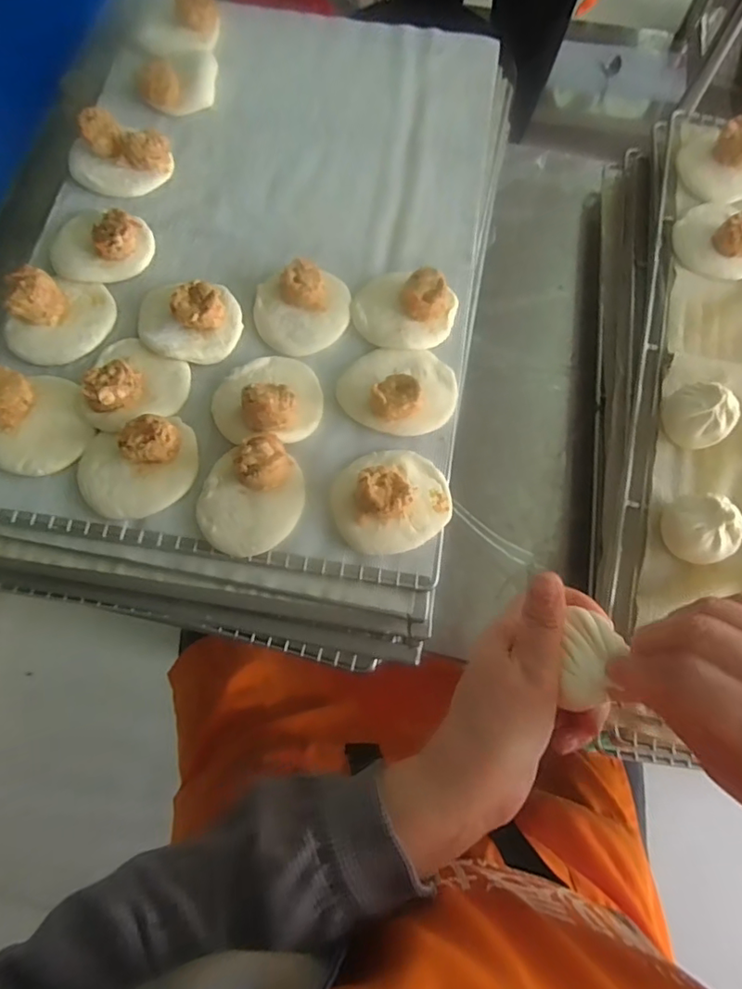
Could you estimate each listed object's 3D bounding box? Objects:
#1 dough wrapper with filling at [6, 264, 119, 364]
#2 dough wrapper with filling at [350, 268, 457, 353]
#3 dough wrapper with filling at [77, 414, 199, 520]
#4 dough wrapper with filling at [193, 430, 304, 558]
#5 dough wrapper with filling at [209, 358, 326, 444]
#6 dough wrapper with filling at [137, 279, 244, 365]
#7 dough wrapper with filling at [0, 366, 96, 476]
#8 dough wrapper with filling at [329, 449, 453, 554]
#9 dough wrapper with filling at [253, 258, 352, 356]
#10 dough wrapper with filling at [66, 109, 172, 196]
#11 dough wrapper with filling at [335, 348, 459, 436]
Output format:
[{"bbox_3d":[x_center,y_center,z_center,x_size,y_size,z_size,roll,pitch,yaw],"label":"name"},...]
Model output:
[{"bbox_3d":[-0.261,-0.150,0.448,0.073,0.038,0.090,39,75,11],"label":"dough wrapper with filling"},{"bbox_3d":[0.028,-0.158,0.460,0.086,0.027,0.065,11,72,3],"label":"dough wrapper with filling"},{"bbox_3d":[-0.178,-0.023,0.408,0.088,0.031,0.071,-14,73,-5],"label":"dough wrapper with filling"},{"bbox_3d":[-0.090,0.000,0.405,0.084,0.030,0.075,-43,77,-13],"label":"dough wrapper with filling"},{"bbox_3d":[-0.084,-0.080,0.430,0.085,0.034,0.077,-6,72,-3],"label":"dough wrapper with filling"},{"bbox_3d":[-0.154,-0.148,0.453,0.084,0.029,0.072,-2,72,-2],"label":"dough wrapper with filling"},{"bbox_3d":[-0.261,-0.057,0.414,0.080,0.034,0.076,5,72,1],"label":"dough wrapper with filling"},{"bbox_3d":[0.016,0.001,0.406,0.087,0.030,0.078,-15,73,-6],"label":"dough wrapper with filling"},{"bbox_3d":[-0.060,-0.159,0.462,0.080,0.021,0.076,0,72,-1],"label":"dough wrapper with filling"},{"bbox_3d":[-0.234,-0.312,0.502,0.078,0.033,0.066,21,73,6],"label":"dough wrapper with filling"},{"bbox_3d":[0.022,-0.089,0.438,0.095,0.030,0.076,5,72,1],"label":"dough wrapper with filling"}]

